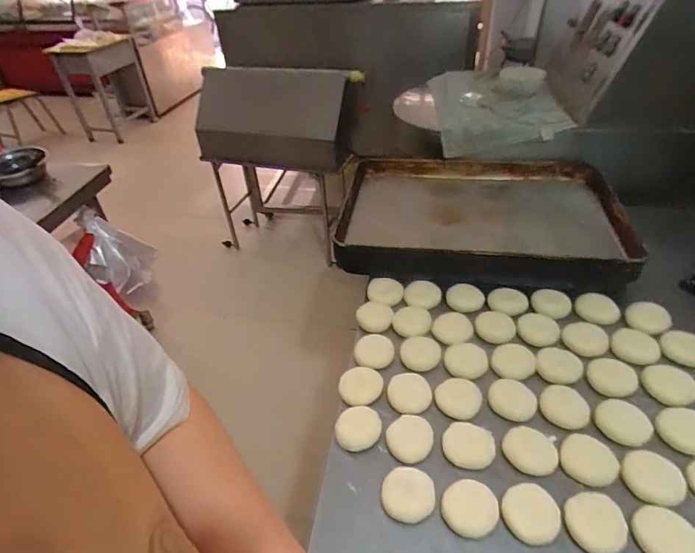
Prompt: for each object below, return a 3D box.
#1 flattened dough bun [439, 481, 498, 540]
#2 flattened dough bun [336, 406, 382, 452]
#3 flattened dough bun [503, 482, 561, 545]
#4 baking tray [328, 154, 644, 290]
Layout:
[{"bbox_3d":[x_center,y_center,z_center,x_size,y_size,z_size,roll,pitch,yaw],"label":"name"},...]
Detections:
[{"bbox_3d":[0.155,0.293,0.542,0.069,0.019,0.060,-24,45,-22],"label":"flattened dough bun"},{"bbox_3d":[0.018,0.225,0.636,0.059,0.023,0.065,21,46,26],"label":"flattened dough bun"},{"bbox_3d":[0.227,0.295,0.534,0.064,0.023,0.062,-2,41,2],"label":"flattened dough bun"},{"bbox_3d":[0.291,-0.154,0.995,0.588,0.069,0.448,2,41,6],"label":"baking tray"}]

